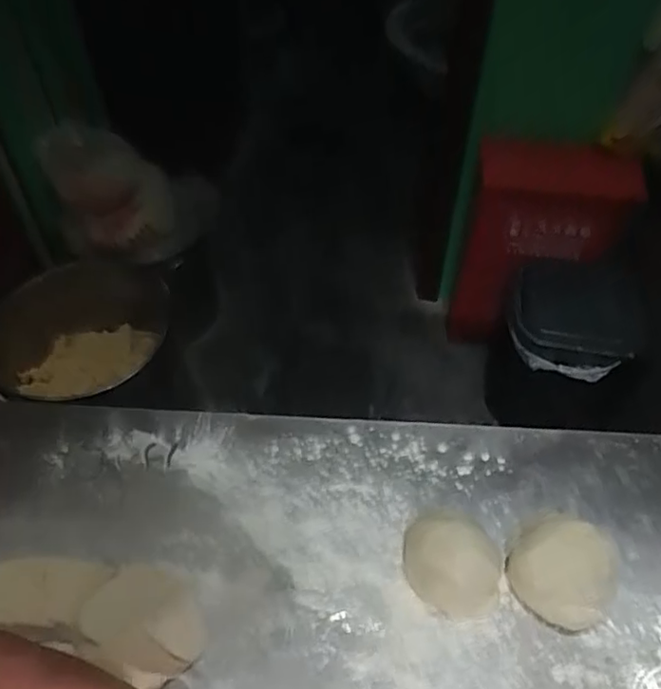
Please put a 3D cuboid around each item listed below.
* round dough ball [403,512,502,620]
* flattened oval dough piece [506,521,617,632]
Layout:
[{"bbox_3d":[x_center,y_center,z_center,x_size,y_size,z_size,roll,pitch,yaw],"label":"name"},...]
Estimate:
[{"bbox_3d":[0.106,0.190,0.514,0.082,0.061,0.069,11,50,7],"label":"round dough ball"},{"bbox_3d":[0.199,0.197,0.513,0.082,0.055,0.078,23,53,17],"label":"flattened oval dough piece"}]

